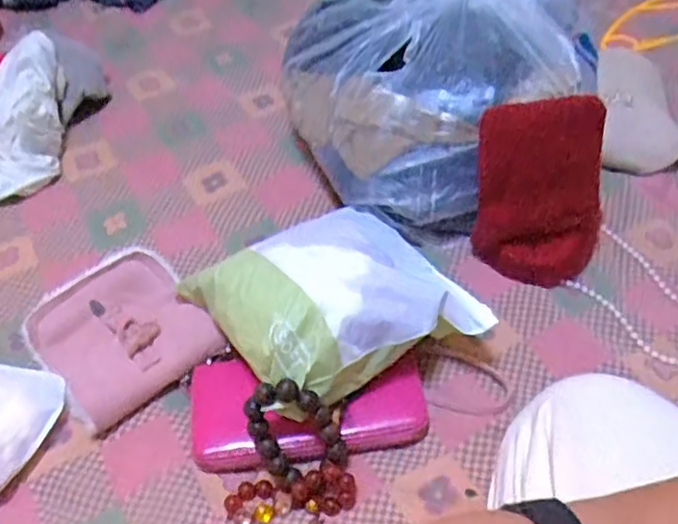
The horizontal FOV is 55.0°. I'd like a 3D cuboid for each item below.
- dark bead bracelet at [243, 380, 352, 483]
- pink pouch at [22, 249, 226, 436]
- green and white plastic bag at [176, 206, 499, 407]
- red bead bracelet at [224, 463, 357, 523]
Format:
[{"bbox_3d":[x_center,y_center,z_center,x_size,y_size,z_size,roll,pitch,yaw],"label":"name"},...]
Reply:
[{"bbox_3d":[-0.032,0.127,0.500,0.069,0.085,0.025,-19,24,-8],"label":"dark bead bracelet"},{"bbox_3d":[-0.194,0.062,0.582,0.133,0.024,0.137,-35,62,-22],"label":"pink pouch"},{"bbox_3d":[-0.006,0.030,0.556,0.191,0.091,0.197,-29,54,-20],"label":"green and white plastic bag"},{"bbox_3d":[-0.037,0.177,0.499,0.099,0.019,0.031,-5,50,-2],"label":"red bead bracelet"}]

